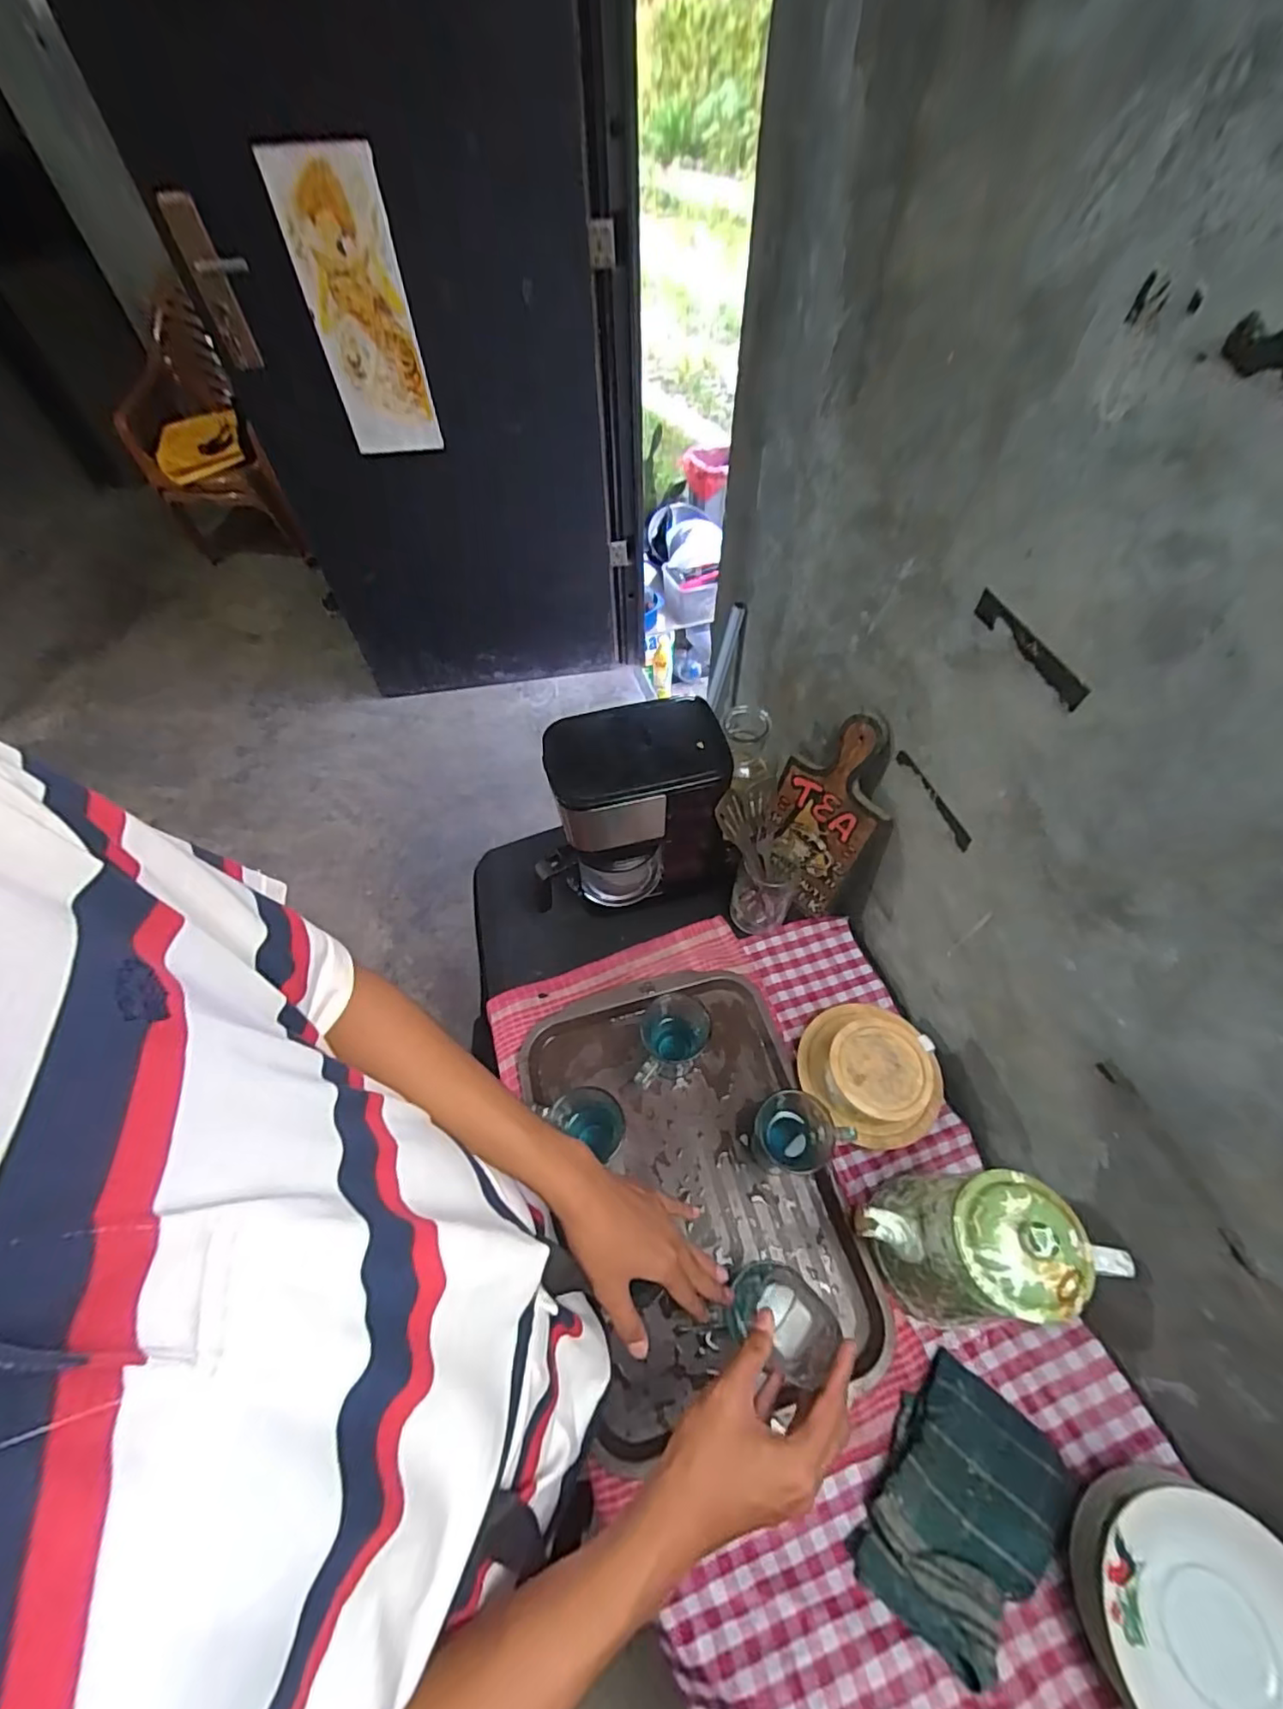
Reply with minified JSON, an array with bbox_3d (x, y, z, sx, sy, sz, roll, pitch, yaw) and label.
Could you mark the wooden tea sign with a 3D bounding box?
[{"bbox_3d":[0.220,-0.044,0.750,0.127,0.284,0.021,39,47,26],"label":"wooden tea sign"}]

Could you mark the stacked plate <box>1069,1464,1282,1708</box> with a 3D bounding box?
[{"bbox_3d":[0.389,0.539,0.423,0.148,0.078,0.142,-1,58,1],"label":"stacked plate"}]

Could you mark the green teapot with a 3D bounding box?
[{"bbox_3d":[0.274,0.336,0.510,0.201,0.192,0.105,11,59,8],"label":"green teapot"}]

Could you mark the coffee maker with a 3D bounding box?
[{"bbox_3d":[0.000,-0.046,0.763,0.244,0.275,0.135,-14,58,-7],"label":"coffee maker"}]

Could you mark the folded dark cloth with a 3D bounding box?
[{"bbox_3d":[0.263,0.533,0.488,0.113,0.046,0.174,36,65,22],"label":"folded dark cloth"}]

